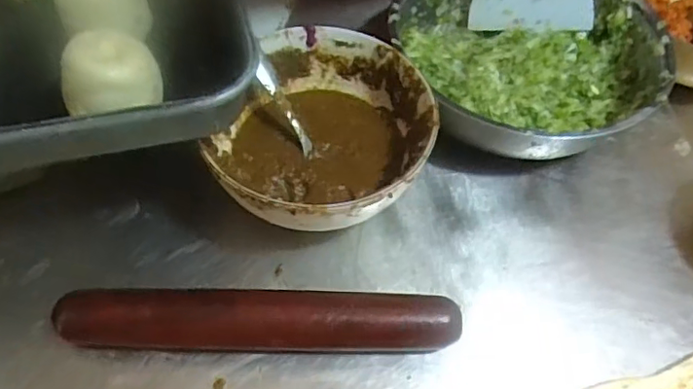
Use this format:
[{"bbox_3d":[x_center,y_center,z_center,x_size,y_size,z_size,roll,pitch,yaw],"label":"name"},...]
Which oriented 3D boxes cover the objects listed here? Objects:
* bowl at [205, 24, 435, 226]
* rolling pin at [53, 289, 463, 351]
[{"bbox_3d":[-0.017,-0.038,0.456,0.153,0.082,0.175,18,56,8],"label":"bowl"},{"bbox_3d":[-0.056,0.086,0.397,0.261,0.036,0.035,1,56,-4],"label":"rolling pin"}]

